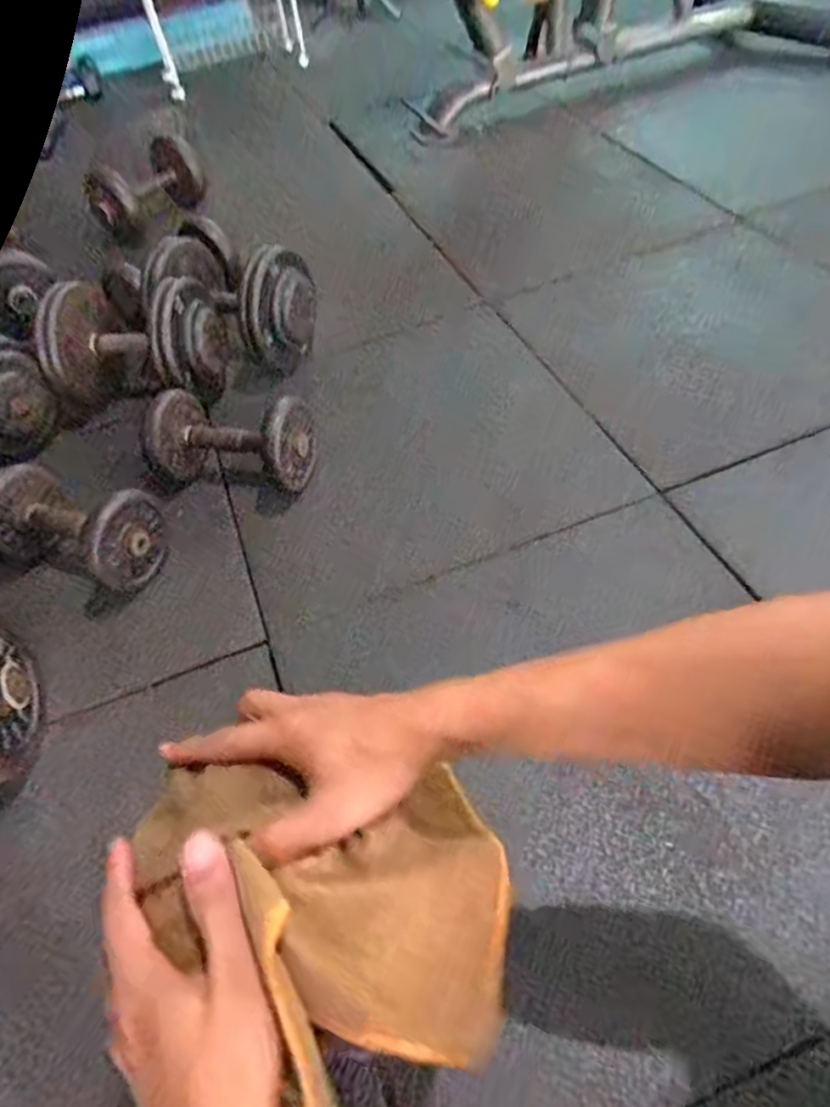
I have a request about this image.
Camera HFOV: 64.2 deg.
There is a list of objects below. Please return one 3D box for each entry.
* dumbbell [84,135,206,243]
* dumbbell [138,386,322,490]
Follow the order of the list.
[{"bbox_3d":[-0.525,-0.700,1.287,0.123,0.125,0.259,21,57,24],"label":"dumbbell"},{"bbox_3d":[-0.239,-0.150,0.844,0.209,0.093,0.099,6,52,14],"label":"dumbbell"}]

